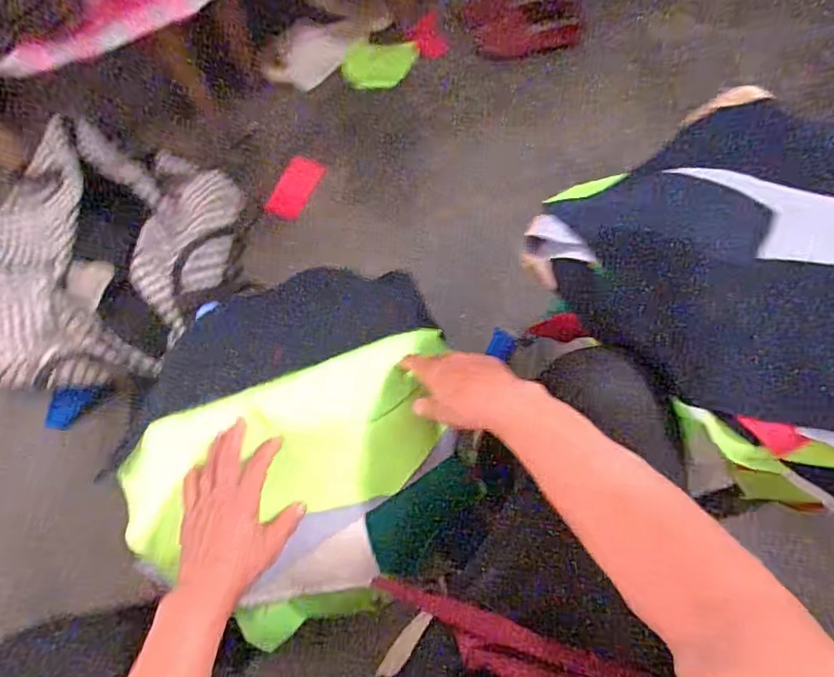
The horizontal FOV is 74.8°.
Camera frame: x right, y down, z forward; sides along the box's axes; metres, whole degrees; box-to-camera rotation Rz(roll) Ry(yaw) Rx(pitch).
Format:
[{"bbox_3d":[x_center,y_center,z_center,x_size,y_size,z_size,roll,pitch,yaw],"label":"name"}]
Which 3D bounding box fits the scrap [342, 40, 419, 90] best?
[{"bbox_3d":[-0.073,-0.567,1.134,0.157,0.011,0.087,-8,113,-18],"label":"scrap"}]

